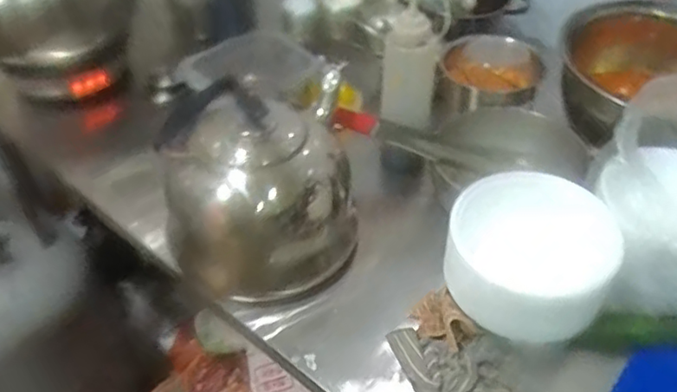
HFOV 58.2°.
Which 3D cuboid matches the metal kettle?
[{"bbox_3d":[-0.088,-0.015,0.733,0.218,0.180,0.210,-6,44,-6],"label":"metal kettle"}]

